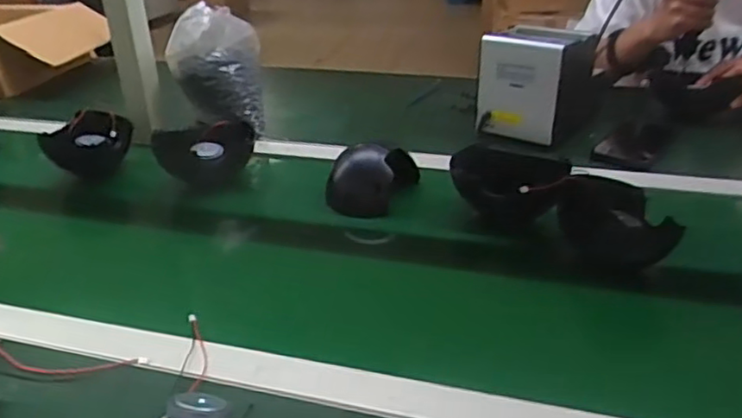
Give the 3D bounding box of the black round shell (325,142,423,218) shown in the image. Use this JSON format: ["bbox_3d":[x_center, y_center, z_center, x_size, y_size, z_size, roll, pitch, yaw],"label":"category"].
[{"bbox_3d":[-0.001,-0.042,0.803,0.088,0.076,0.112,9,31,21],"label":"black round shell"}]

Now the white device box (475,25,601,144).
[{"bbox_3d":[0.242,-0.188,0.936,0.129,0.135,0.126,19,35,35],"label":"white device box"}]

